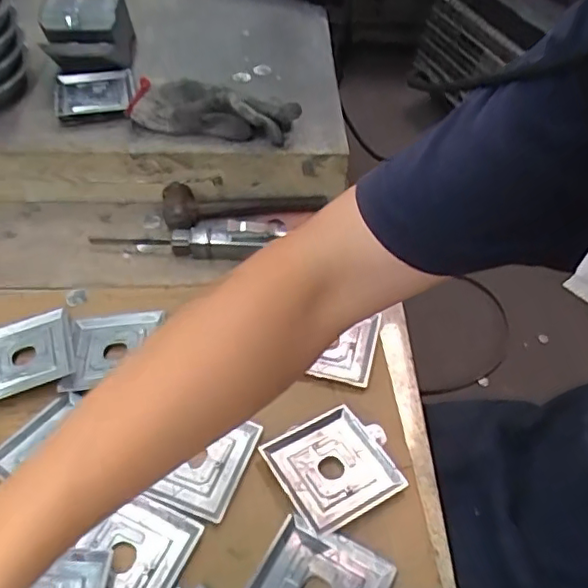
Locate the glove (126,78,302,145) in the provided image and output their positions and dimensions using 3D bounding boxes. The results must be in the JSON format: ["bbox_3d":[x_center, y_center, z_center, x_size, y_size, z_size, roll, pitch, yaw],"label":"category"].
[{"bbox_3d":[-0.090,-0.204,0.669,0.183,0.042,0.056,11,49,7],"label":"glove"}]

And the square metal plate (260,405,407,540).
[{"bbox_3d":[0.035,0.139,0.493,0.099,0.013,0.088,-23,54,-20],"label":"square metal plate"}]

